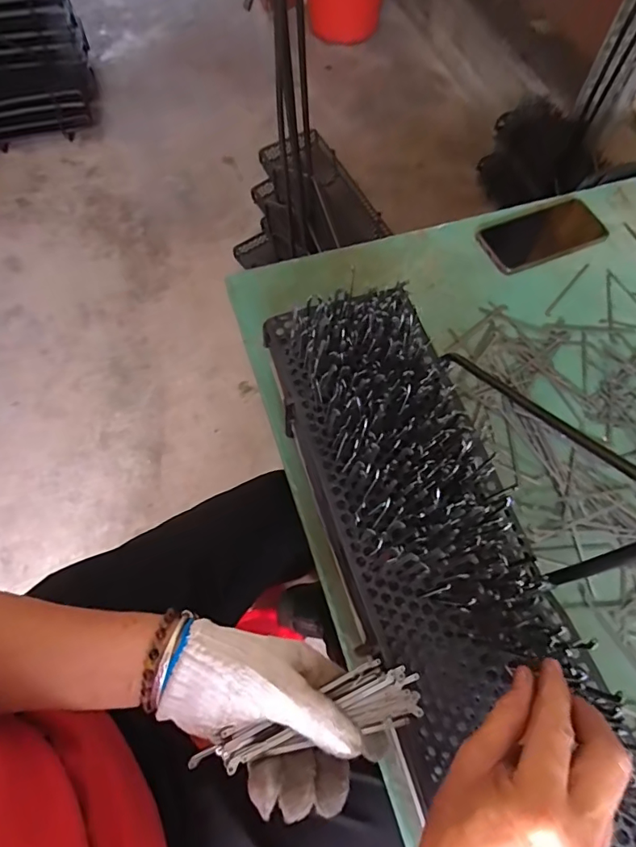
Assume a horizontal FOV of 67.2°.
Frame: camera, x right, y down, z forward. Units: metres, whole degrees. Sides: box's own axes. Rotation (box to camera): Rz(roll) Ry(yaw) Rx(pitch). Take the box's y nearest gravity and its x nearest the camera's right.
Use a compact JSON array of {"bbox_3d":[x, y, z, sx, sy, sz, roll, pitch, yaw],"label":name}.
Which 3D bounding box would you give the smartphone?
[{"bbox_3d":[0.295,-0.246,0.627,0.162,0.012,0.074,-21,74,-7],"label":"smartphone"}]

